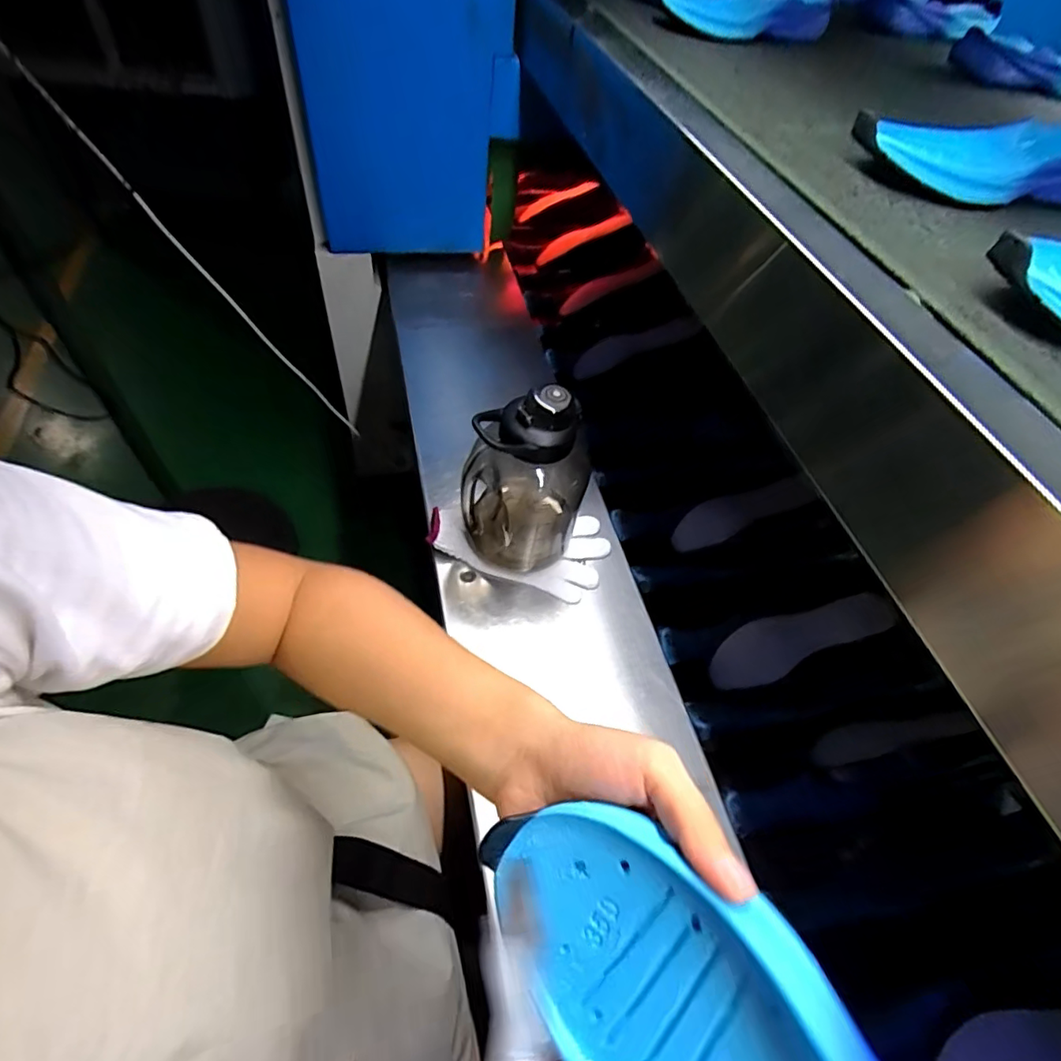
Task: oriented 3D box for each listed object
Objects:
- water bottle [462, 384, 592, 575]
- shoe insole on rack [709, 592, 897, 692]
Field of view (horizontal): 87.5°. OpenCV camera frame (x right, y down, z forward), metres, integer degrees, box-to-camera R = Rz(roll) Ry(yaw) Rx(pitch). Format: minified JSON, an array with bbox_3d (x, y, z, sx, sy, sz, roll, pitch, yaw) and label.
[{"bbox_3d":[-0.007,-0.048,0.598,0.129,0.207,0.101,10,57,3],"label":"water bottle"},{"bbox_3d":[0.317,0.128,0.662,0.216,0.019,0.070,-23,60,4],"label":"shoe insole on rack"}]

